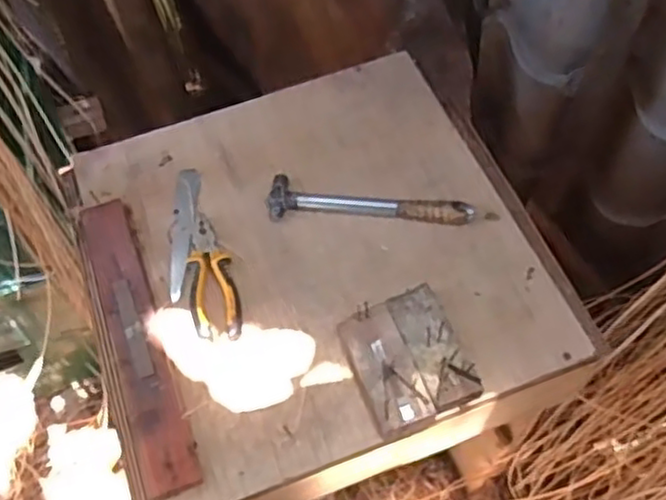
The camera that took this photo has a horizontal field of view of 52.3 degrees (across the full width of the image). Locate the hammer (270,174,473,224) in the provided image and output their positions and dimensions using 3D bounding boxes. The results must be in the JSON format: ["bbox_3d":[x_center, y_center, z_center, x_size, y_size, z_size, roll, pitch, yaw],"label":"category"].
[{"bbox_3d":[0.042,-0.057,0.781,0.232,0.022,0.054,5,63,6],"label":"hammer"}]

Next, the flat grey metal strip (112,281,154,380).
[{"bbox_3d":[-0.210,0.080,0.711,0.017,0.006,0.120,-12,58,-24],"label":"flat grey metal strip"}]

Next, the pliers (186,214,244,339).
[{"bbox_3d":[-0.133,0.029,0.744,0.049,0.012,0.147,-13,63,-3],"label":"pliers"}]

